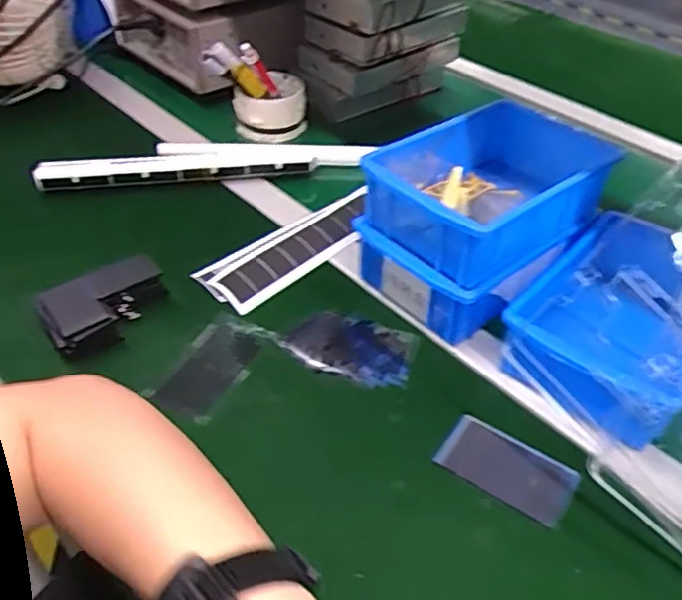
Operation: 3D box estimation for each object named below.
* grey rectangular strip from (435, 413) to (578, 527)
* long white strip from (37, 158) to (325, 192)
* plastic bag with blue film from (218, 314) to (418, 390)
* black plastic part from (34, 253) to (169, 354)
[{"bbox_3d":[0.119,0.120,0.455,0.091,0.004,0.051,25,48,23],"label":"grey rectangular strip"},{"bbox_3d":[-0.172,-0.140,0.679,0.287,0.023,0.022,-7,44,-9],"label":"long white strip"},{"bbox_3d":[-0.016,0.032,0.535,0.152,0.008,0.066,15,45,13],"label":"plastic bag with blue film"},{"bbox_3d":[-0.191,0.005,0.520,0.097,0.034,0.054,-26,50,-27],"label":"black plastic part"}]

